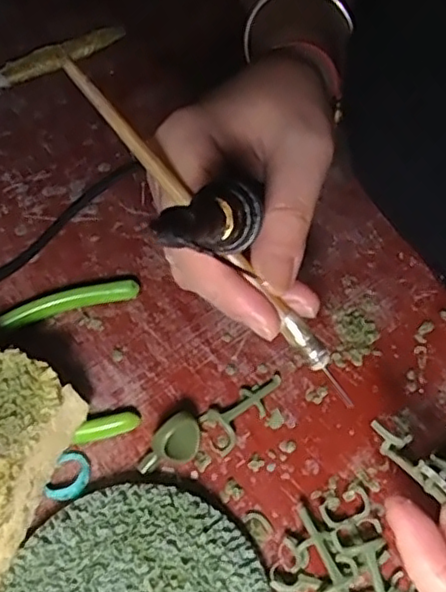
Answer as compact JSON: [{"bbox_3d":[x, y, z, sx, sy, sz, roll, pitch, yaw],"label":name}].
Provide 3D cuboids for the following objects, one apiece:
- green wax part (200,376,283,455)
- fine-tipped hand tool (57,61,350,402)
[{"bbox_3d":[0.010,0.052,0.289,0.044,0.009,0.021,-32,61,-17],"label":"green wax part"},{"bbox_3d":[-0.002,-0.021,0.227,0.008,0.005,0.157,-43,97,-23],"label":"fine-tipped hand tool"}]

